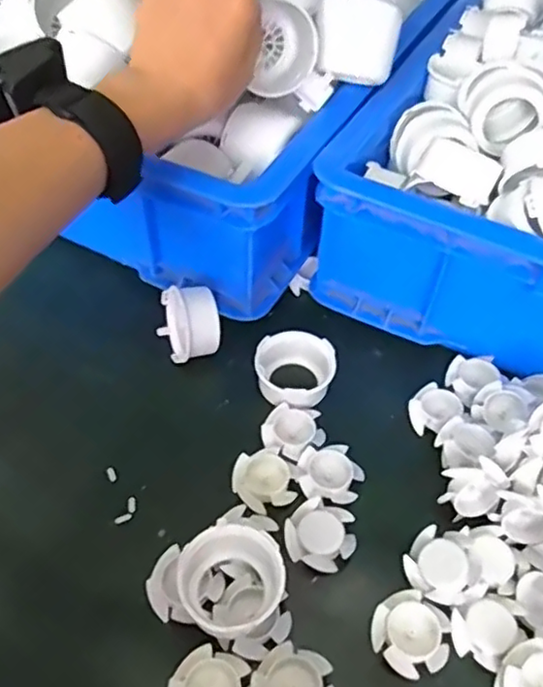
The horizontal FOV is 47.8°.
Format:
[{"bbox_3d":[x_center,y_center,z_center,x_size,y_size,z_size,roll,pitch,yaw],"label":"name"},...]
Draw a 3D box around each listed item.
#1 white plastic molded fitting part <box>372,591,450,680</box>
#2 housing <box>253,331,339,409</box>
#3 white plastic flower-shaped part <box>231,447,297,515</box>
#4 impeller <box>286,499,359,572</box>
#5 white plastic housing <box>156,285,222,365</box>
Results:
[{"bbox_3d":[0.075,0.155,0.327,0.040,0.011,0.037,38,60,25],"label":"white plastic molded fitting part"},{"bbox_3d":[0.016,0.020,0.431,0.054,0.028,0.055,1,51,-1],"label":"housing"},{"bbox_3d":[-0.005,0.085,0.381,0.035,0.009,0.037,-17,54,-15],"label":"white plastic flower-shaped part"},{"bbox_3d":[0.029,0.113,0.362,0.040,0.011,0.037,1,51,-1],"label":"impeller"},{"bbox_3d":[-0.060,-0.017,0.441,0.043,0.047,0.048,-6,52,-6],"label":"white plastic housing"}]

